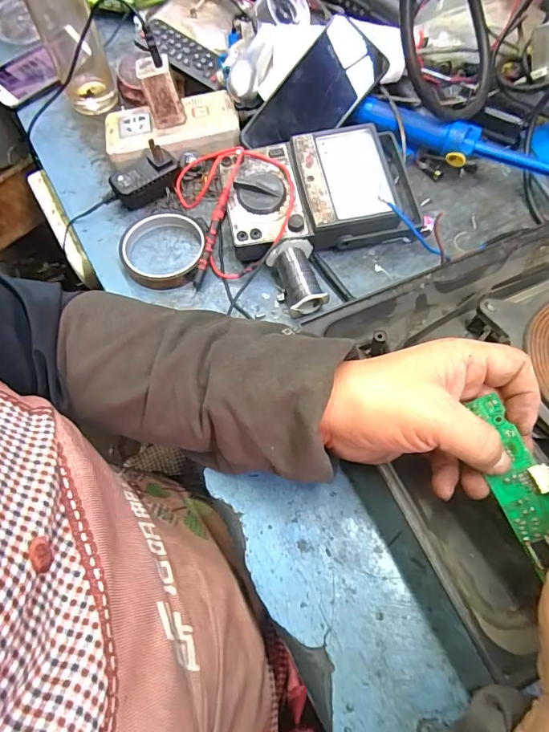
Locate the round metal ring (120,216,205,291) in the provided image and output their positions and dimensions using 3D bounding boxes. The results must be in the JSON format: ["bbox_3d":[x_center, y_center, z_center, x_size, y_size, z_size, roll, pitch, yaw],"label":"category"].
[{"bbox_3d":[-0.112,-0.119,0.456,0.081,0.024,0.088,-1,64,1],"label":"round metal ring"}]

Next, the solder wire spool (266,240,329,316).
[{"bbox_3d":[0.023,-0.079,0.423,0.042,0.034,0.070,-15,65,-6],"label":"solder wire spool"}]

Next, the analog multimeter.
[{"bbox_3d":[0.050,-0.173,0.457,0.198,0.050,0.119,-15,65,-6],"label":"analog multimeter"}]

